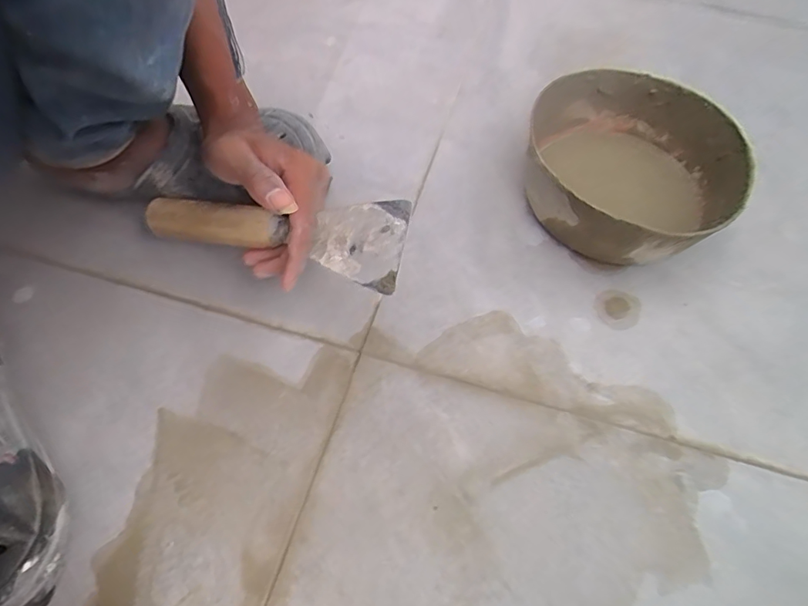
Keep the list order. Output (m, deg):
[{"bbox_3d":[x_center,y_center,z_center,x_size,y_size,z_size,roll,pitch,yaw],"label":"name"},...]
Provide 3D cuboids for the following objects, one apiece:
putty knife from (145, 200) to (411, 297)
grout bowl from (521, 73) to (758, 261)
[{"bbox_3d":[-0.104,-0.055,0.365,0.219,0.025,0.062,9,87,13],"label":"putty knife"},{"bbox_3d":[0.191,-0.116,0.425,0.187,0.086,0.175,1,59,-2],"label":"grout bowl"}]

